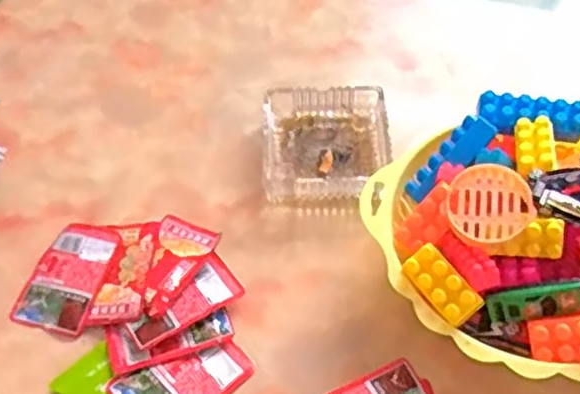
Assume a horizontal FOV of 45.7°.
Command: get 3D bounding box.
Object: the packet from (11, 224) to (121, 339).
[{"bbox_3d":[-0.192,0.071,0.603,0.063,0.015,0.099,13,55,11],"label":"packet"}]

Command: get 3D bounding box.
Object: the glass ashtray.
[{"bbox_3d":[0.035,-0.050,0.666,0.122,0.038,0.123,-3,54,0],"label":"glass ashtray"}]

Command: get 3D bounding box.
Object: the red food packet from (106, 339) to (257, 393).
[{"bbox_3d":[-0.084,0.144,0.543,0.097,0.010,0.065,-38,61,-22],"label":"red food packet"}]

